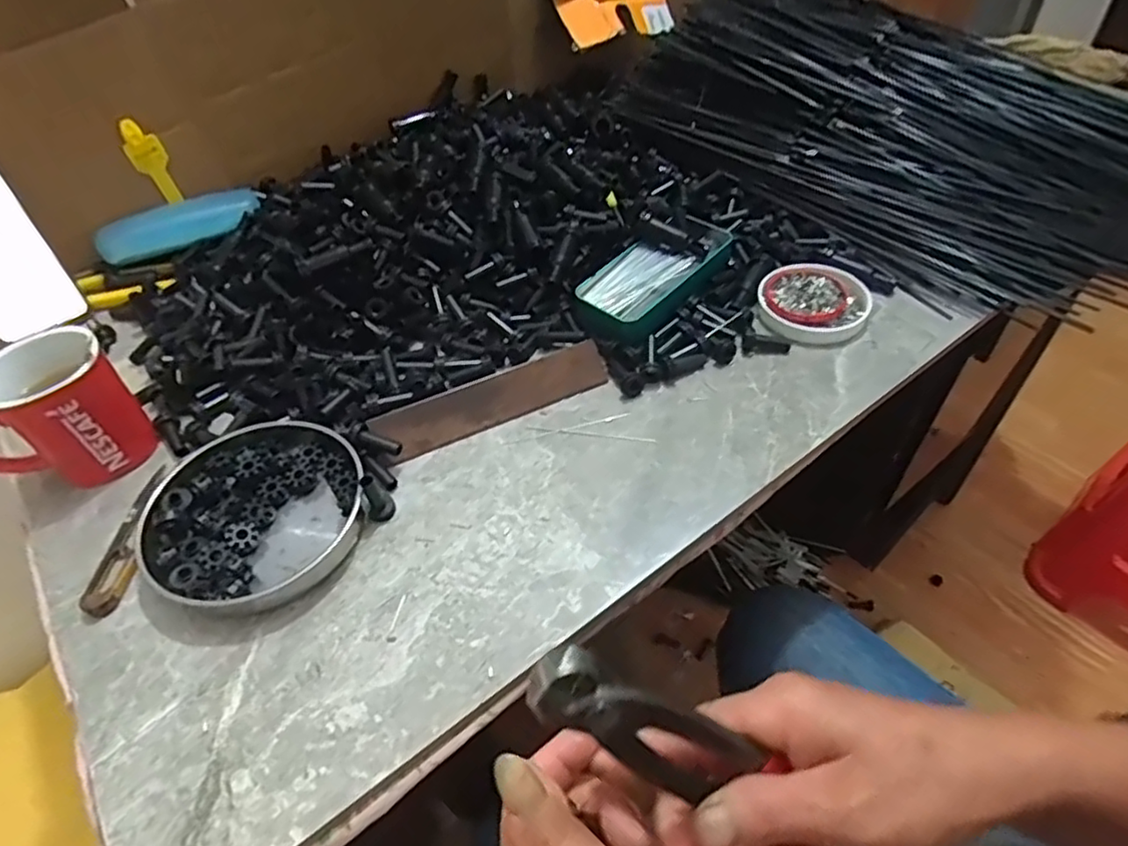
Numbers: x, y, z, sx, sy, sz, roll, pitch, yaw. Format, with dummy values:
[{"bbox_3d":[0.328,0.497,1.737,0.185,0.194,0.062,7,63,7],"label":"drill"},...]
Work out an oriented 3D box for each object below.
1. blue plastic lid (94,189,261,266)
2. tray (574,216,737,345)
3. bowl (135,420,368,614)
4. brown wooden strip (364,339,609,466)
[{"bbox_3d":[-0.377,-0.194,0.656,0.149,0.022,0.062,-19,49,-12],"label":"blue plastic lid"},{"bbox_3d":[0.077,-0.127,0.569,0.077,0.024,0.163,31,57,28],"label":"tray"},{"bbox_3d":[-0.202,0.058,0.440,0.124,0.026,0.133,-2,48,3],"label":"bowl"},{"bbox_3d":[-0.051,-0.018,0.496,0.177,0.035,0.014,-21,7,-12],"label":"brown wooden strip"}]

